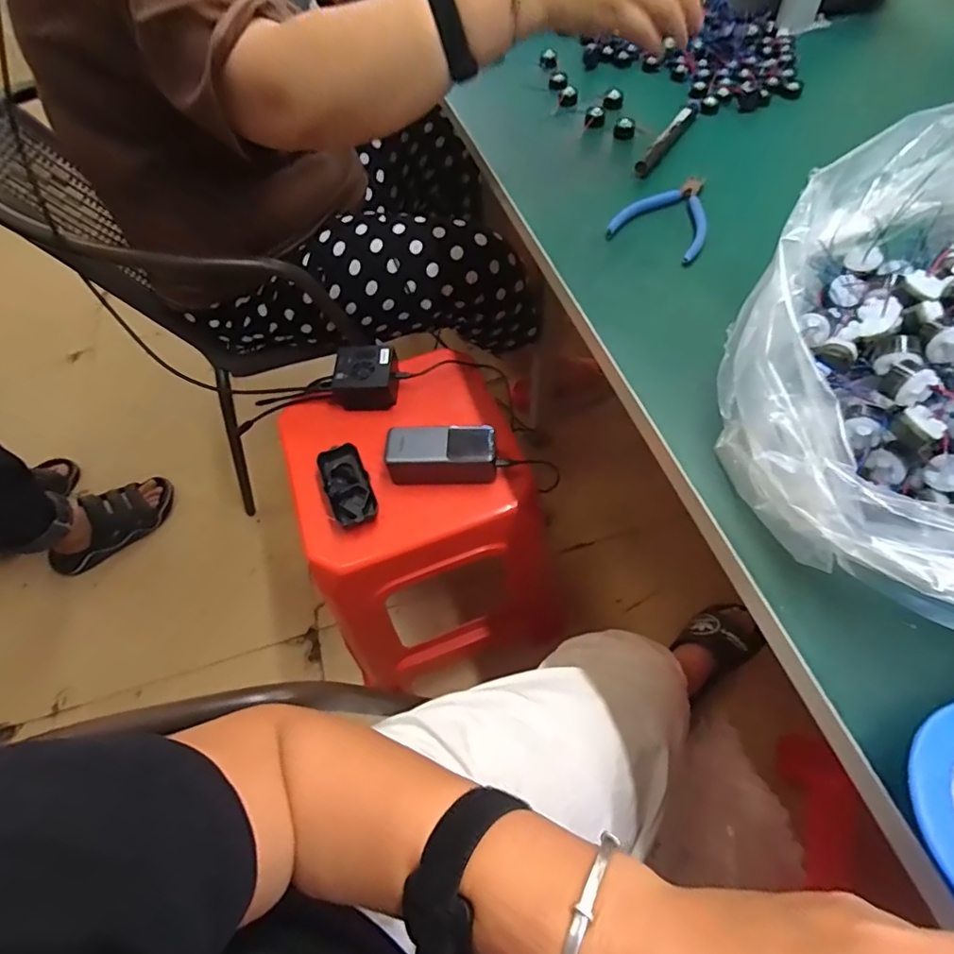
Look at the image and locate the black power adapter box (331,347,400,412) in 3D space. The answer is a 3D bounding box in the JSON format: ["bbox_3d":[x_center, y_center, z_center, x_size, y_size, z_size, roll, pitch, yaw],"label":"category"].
[{"bbox_3d":[-0.149,-0.134,0.710,0.084,0.048,0.073,-1,60,3],"label":"black power adapter box"}]

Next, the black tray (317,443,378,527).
[{"bbox_3d":[-0.156,0.010,0.629,0.051,0.021,0.110,-21,60,-8],"label":"black tray"}]

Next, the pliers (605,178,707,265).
[{"bbox_3d":[0.170,-0.233,0.461,0.079,0.009,0.107,25,64,17],"label":"pliers"}]

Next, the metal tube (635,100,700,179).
[{"bbox_3d":[0.194,-0.344,0.524,0.016,0.017,0.143,27,65,18],"label":"metal tube"}]

